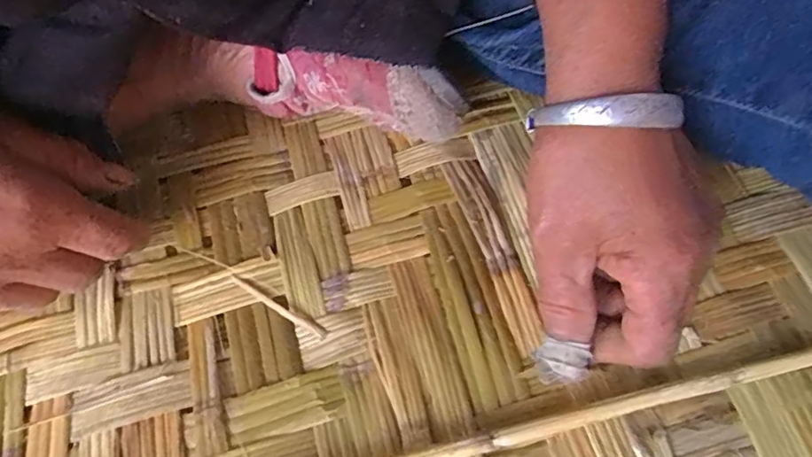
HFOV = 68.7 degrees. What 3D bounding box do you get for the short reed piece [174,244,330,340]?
[{"bbox_3d":[-0.079,0.029,0.299,0.097,0.004,0.005,31,67,13],"label":"short reed piece"}]

